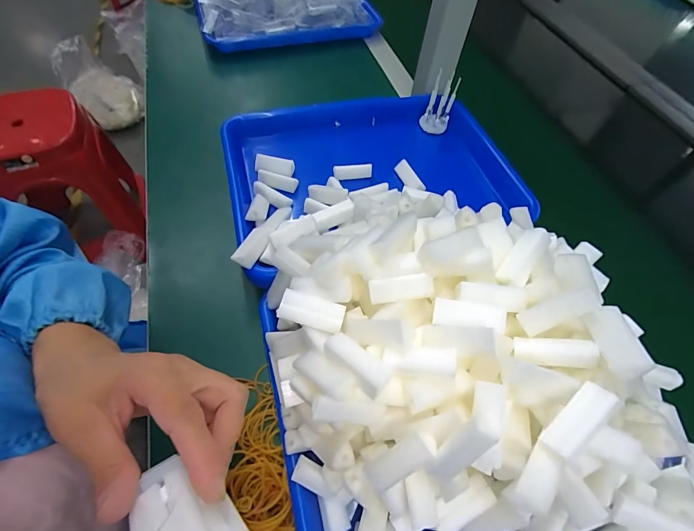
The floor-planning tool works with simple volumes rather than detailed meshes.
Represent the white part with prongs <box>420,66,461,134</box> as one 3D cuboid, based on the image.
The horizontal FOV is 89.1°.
[{"bbox_3d":[0.123,-0.213,0.475,0.036,0.084,0.024,20,58,8],"label":"white part with prongs"}]

